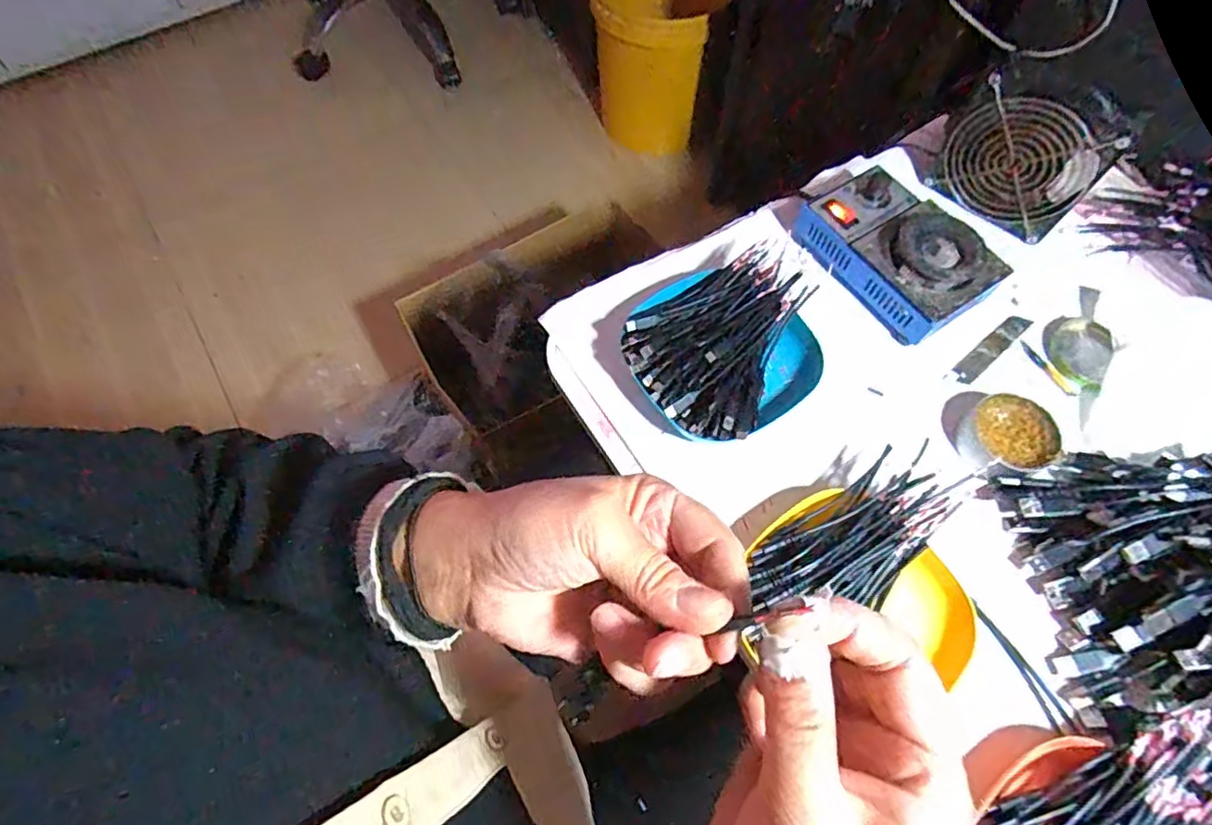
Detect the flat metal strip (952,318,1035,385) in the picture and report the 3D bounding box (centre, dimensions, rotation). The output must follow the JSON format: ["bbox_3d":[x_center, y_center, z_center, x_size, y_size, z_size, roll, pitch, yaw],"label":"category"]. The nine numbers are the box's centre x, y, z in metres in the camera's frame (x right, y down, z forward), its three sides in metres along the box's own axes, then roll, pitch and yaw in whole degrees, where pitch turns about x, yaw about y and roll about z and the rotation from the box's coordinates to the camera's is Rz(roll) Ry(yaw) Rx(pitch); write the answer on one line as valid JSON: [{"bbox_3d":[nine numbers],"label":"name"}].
[{"bbox_3d":[0.322,-0.054,0.510,0.091,0.004,0.017,-37,70,-15],"label":"flat metal strip"}]

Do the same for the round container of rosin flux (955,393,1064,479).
[{"bbox_3d":[0.302,0.020,0.463,0.067,0.027,0.058,-14,65,-6],"label":"round container of rosin flux"}]

